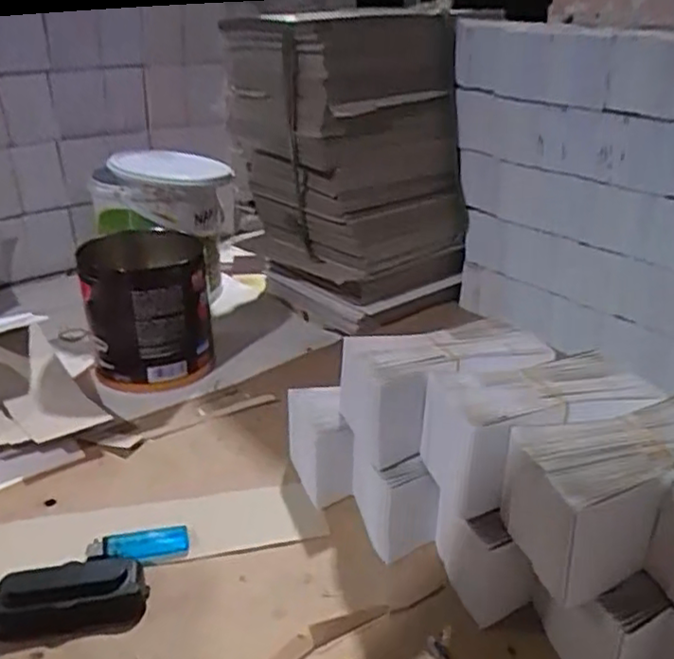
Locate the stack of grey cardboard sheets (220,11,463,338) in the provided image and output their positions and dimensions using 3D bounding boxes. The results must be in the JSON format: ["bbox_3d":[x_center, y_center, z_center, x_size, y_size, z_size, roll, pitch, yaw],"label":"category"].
[{"bbox_3d":[0.020,-0.226,0.964,0.273,0.377,0.273,-12,27,-27],"label":"stack of grey cardboard sheets"}]

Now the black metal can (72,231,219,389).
[{"bbox_3d":[-0.228,-0.021,0.810,0.139,0.164,0.140,-5,25,-13],"label":"black metal can"}]

